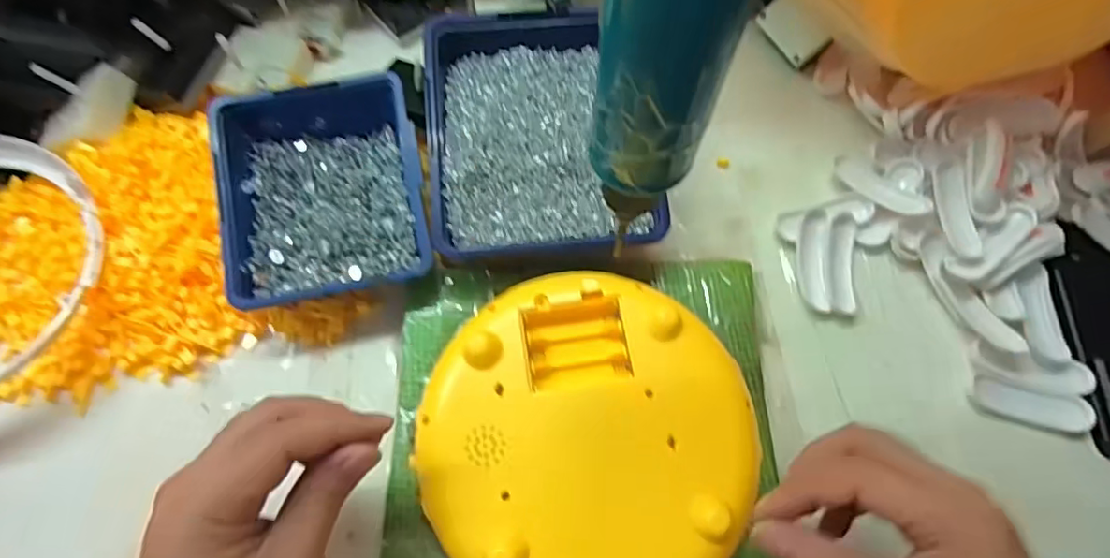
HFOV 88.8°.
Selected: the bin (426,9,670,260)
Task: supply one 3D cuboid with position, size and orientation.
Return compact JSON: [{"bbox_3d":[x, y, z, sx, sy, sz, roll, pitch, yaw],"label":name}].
[{"bbox_3d":[-0.010,-0.096,0.373,0.138,0.044,0.168,-4,69,-2],"label":"bin"}]

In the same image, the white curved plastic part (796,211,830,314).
[{"bbox_3d":[0.174,-0.013,0.382,0.020,0.014,0.068,5,68,1],"label":"white curved plastic part"}]

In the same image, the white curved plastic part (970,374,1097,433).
[{"bbox_3d":[0.296,0.078,0.351,0.069,0.007,0.023,16,69,5],"label":"white curved plastic part"}]

